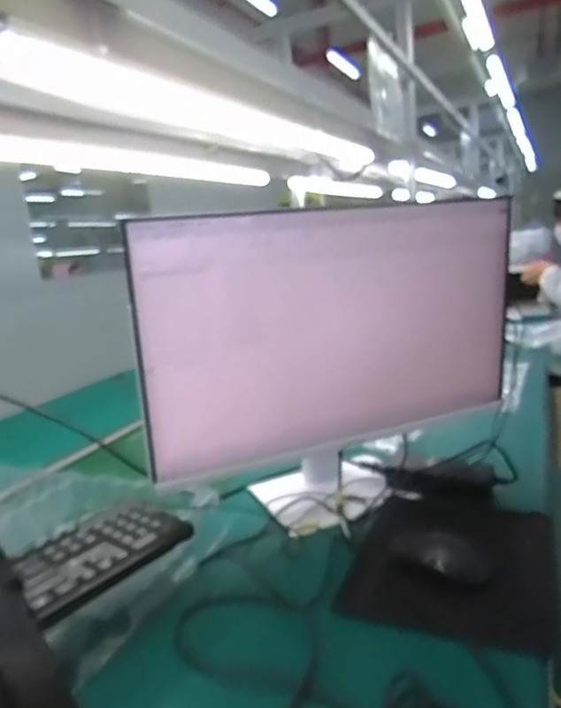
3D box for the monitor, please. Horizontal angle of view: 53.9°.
[{"bbox_3d":[0.075,0.004,0.768,0.550,0.392,0.150,-11,12,-25],"label":"monitor"}]

